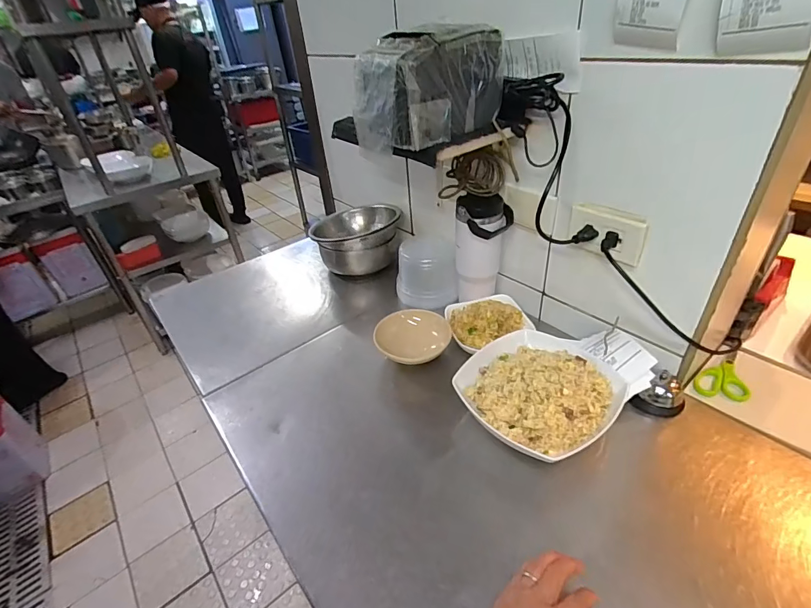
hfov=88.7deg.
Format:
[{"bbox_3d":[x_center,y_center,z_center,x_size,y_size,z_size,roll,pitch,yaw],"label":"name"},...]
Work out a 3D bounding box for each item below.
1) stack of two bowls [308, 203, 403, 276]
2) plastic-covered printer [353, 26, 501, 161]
[{"bbox_3d":[-0.122,-0.162,1.111,0.204,0.157,0.204,-23,39,-23],"label":"stack of two bowls"},{"bbox_3d":[0.034,-0.321,0.620,0.200,0.137,0.124,-23,39,-23],"label":"plastic-covered printer"}]

